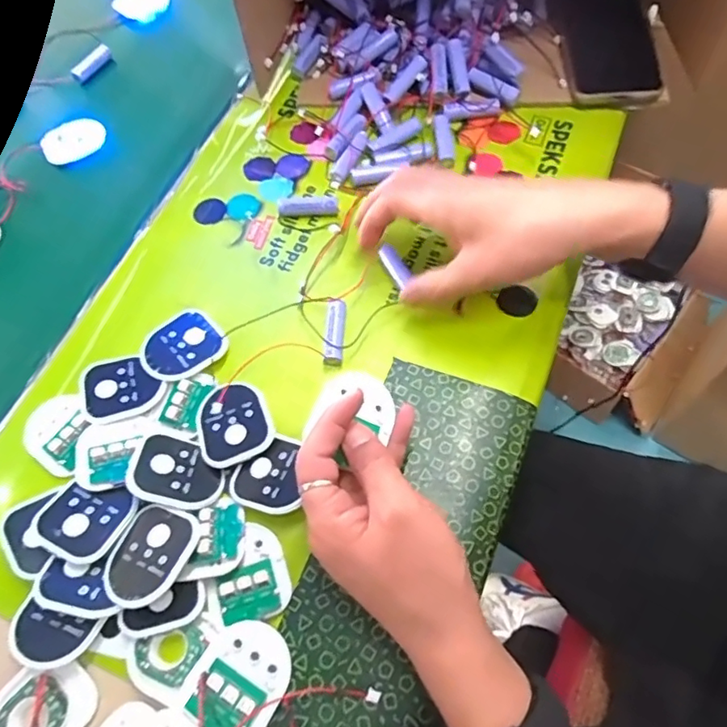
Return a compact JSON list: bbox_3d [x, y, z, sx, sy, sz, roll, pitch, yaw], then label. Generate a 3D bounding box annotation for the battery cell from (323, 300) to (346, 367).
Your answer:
[{"bbox_3d":[-0.020,-0.022,0.401,0.014,0.016,0.047,3,63,7],"label":"battery cell"}]

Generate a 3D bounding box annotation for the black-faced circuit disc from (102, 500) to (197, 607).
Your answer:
[{"bbox_3d":[-0.126,0.111,0.325,0.047,0.006,0.056,10,57,25],"label":"black-faced circuit disc"}]

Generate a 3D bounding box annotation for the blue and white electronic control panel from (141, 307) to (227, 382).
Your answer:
[{"bbox_3d":[-0.129,-0.014,0.397,0.055,0.013,0.055,-29,63,-9],"label":"blue and white electronic control panel"}]

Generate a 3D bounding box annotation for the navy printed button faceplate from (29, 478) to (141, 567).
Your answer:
[{"bbox_3d":[-0.169,0.092,0.336,0.051,0.010,0.048,21,67,16],"label":"navy printed button faceplate"}]

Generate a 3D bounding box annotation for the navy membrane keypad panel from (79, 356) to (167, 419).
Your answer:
[{"bbox_3d":[-0.167,0.015,0.385,0.053,0.004,0.046,-17,63,-14],"label":"navy membrane keypad panel"}]

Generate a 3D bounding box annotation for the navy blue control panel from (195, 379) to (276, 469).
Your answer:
[{"bbox_3d":[-0.088,0.038,0.368,0.048,0.005,0.055,-22,62,-6],"label":"navy blue control panel"}]

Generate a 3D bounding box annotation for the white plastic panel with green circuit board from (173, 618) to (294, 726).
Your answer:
[{"bbox_3d":[-0.069,0.173,0.304,0.050,0.015,0.059,29,69,19],"label":"white plastic panel with green circuit board"}]

